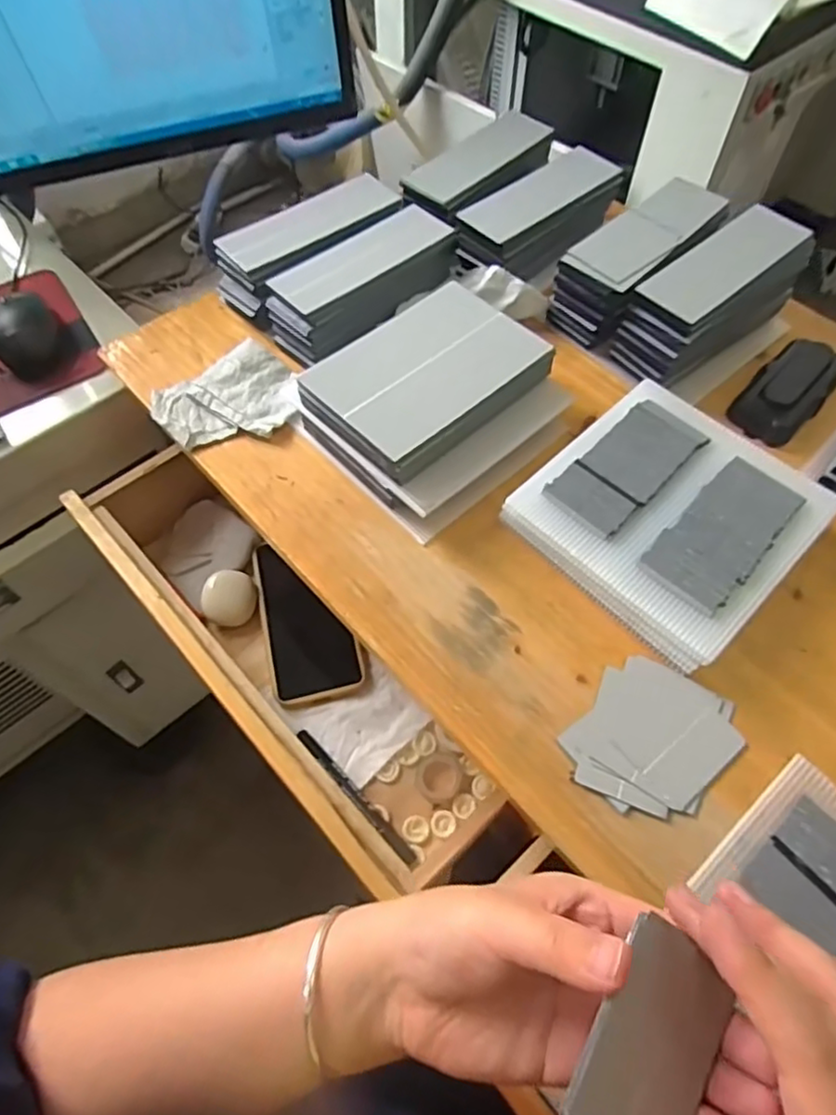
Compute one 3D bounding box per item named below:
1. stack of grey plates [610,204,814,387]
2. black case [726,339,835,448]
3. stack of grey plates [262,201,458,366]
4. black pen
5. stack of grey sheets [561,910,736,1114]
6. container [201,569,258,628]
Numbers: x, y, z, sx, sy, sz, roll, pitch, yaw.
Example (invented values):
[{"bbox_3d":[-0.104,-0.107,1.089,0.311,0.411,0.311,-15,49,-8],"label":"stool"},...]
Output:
[{"bbox_3d":[0.234,-0.206,0.521,0.156,0.067,0.059,-34,65,-18],"label":"stack of grey plates"},{"bbox_3d":[0.287,-0.130,0.506,0.050,0.026,0.097,38,66,20],"label":"black case"},{"bbox_3d":[-0.044,-0.230,0.543,0.063,0.048,0.171,41,67,21],"label":"stack of grey plates"},{"bbox_3d":[-0.050,0.188,0.517,0.011,0.017,0.133,-40,67,-21],"label":"black pen"},{"bbox_3d":[0.079,0.155,0.213,0.052,0.004,0.063,34,74,-20],"label":"stack of grey sheets"},{"bbox_3d":[-0.171,0.036,0.598,0.045,0.021,0.050,-5,59,-3],"label":"container"}]

